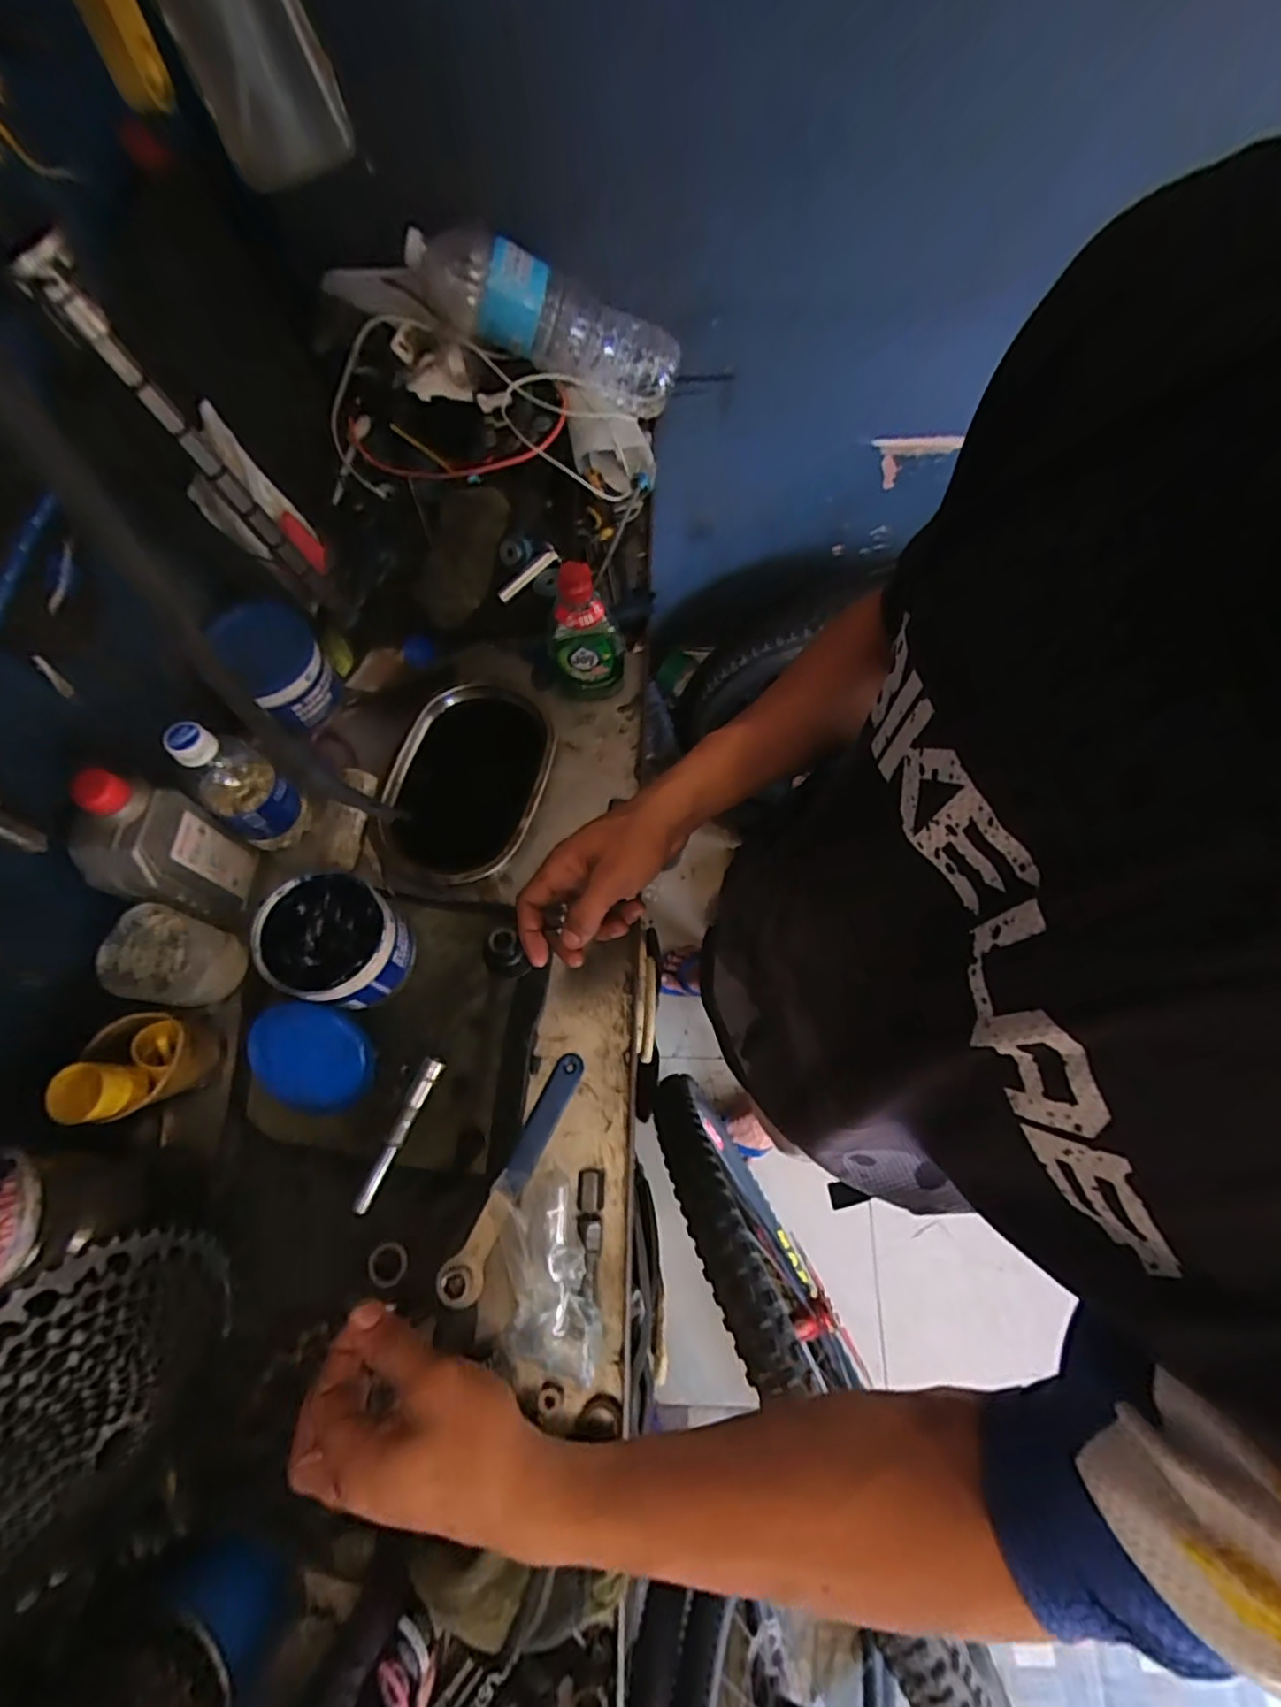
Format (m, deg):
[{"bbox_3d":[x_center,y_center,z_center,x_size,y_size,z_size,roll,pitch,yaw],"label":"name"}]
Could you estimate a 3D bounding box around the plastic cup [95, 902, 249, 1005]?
[{"bbox_3d":[-0.383,0.090,0.529,0.059,0.088,0.071,15,70,6],"label":"plastic cup"}]

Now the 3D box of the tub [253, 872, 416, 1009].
[{"bbox_3d":[-0.254,0.078,0.539,0.099,0.086,0.094,0,69,0],"label":"tub"}]

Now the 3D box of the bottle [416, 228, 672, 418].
[{"bbox_3d":[-0.103,-0.613,0.729,0.302,0.107,0.072,12,66,-20],"label":"bottle"}]

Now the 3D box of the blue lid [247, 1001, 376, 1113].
[{"bbox_3d":[-0.269,0.167,0.521,0.086,0.009,0.095,-7,102,-18],"label":"blue lid"}]

